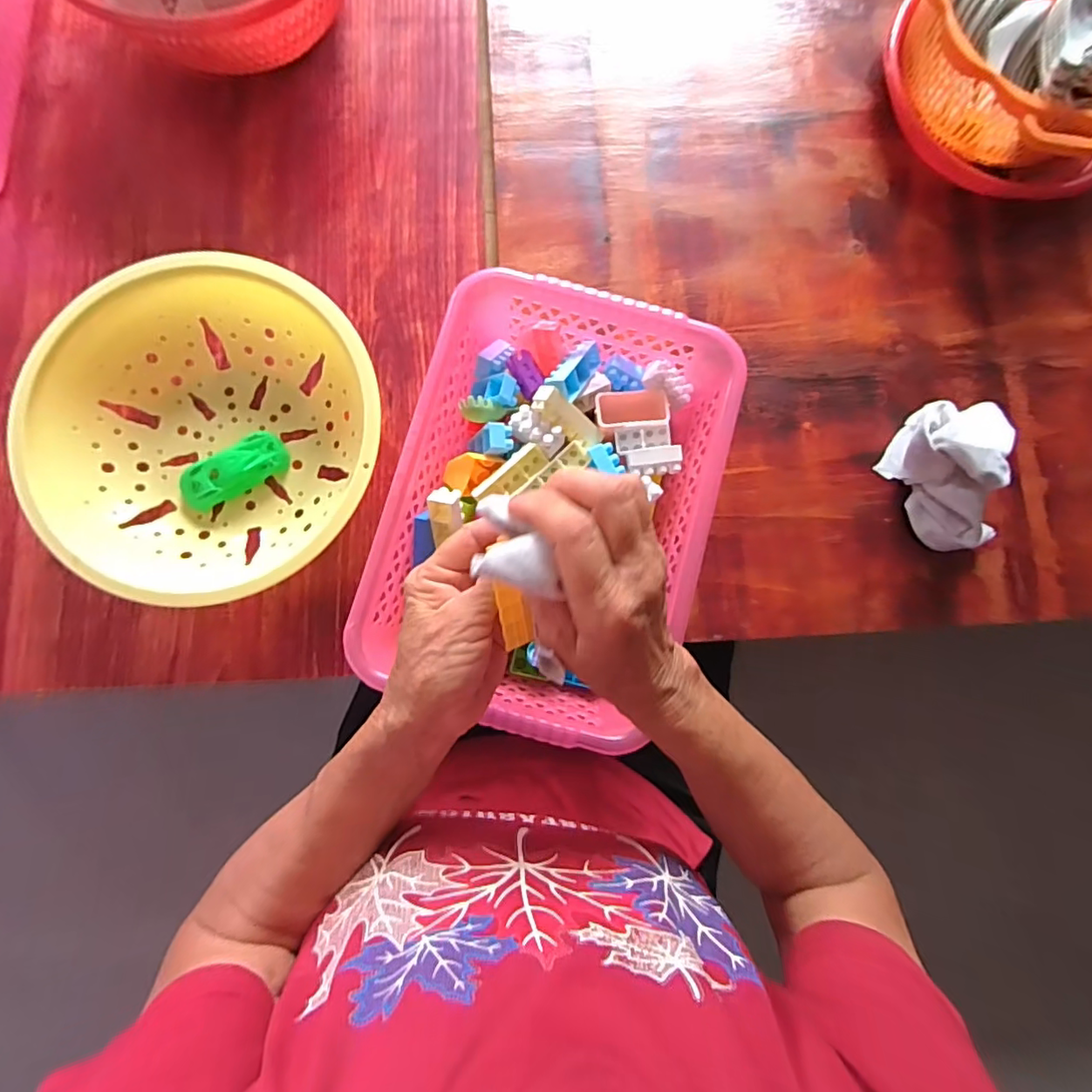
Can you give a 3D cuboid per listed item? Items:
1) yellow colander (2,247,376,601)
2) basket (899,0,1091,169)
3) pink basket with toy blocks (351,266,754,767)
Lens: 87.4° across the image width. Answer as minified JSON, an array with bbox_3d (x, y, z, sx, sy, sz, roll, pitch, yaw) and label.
[{"bbox_3d":[-0.250,-0.081,0.434,0.246,0.064,0.233,0,82,-2],"label":"yellow colander"},{"bbox_3d":[0.418,-0.436,0.488,0.224,0.082,0.212,-37,85,-6],"label":"basket"},{"bbox_3d":[0.007,-0.036,0.426,0.219,0.079,0.293,16,82,1],"label":"pink basket with toy blocks"}]

